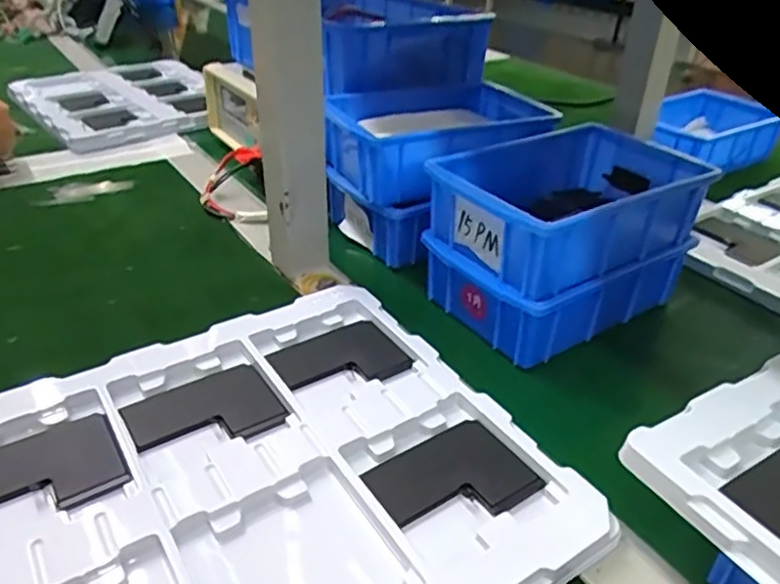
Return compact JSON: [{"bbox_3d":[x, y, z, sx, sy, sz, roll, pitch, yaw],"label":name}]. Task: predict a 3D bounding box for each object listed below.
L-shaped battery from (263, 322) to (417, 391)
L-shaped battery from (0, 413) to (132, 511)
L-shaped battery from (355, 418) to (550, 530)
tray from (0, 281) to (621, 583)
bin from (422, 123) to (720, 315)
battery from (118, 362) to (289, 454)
[{"bbox_3d":[-0.035,0.050,0.456,0.087,0.007,0.068,-18,39,-27],"label":"L-shaped battery"},{"bbox_3d":[-0.204,0.106,0.360,0.091,0.005,0.066,-19,40,-29],"label":"L-shaped battery"},{"bbox_3d":[0.036,0.110,0.365,0.086,0.007,0.065,-18,39,-28],"label":"L-shaped battery"},{"bbox_3d":[-0.079,0.109,0.355,0.305,0.019,0.272,-20,40,-30],"label":"tray"},{"bbox_3d":[0.143,-0.069,0.504,0.202,0.068,0.132,-19,40,-29],"label":"bin"},{"bbox_3d":[-0.120,0.078,0.407,0.090,0.004,0.068,-19,40,-29],"label":"battery"}]

